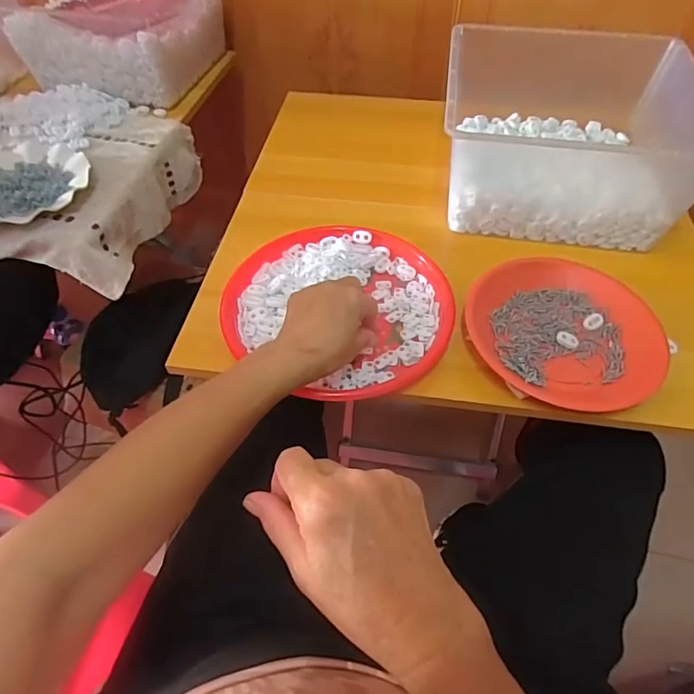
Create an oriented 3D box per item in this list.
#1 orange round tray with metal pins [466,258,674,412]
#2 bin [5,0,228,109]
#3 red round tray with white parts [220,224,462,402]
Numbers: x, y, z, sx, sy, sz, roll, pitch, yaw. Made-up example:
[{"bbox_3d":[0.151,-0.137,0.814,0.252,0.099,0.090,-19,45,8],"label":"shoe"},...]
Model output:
[{"bbox_3d":[0.226,-0.019,0.516,0.193,0.032,0.172,16,55,13],"label":"orange round tray with metal pins"},{"bbox_3d":[-0.366,-0.539,0.822,0.257,0.138,0.242,8,54,8],"label":"bin"},{"bbox_3d":[-0.010,-0.047,0.529,0.234,0.027,0.229,-1,53,1],"label":"red round tray with white parts"}]

